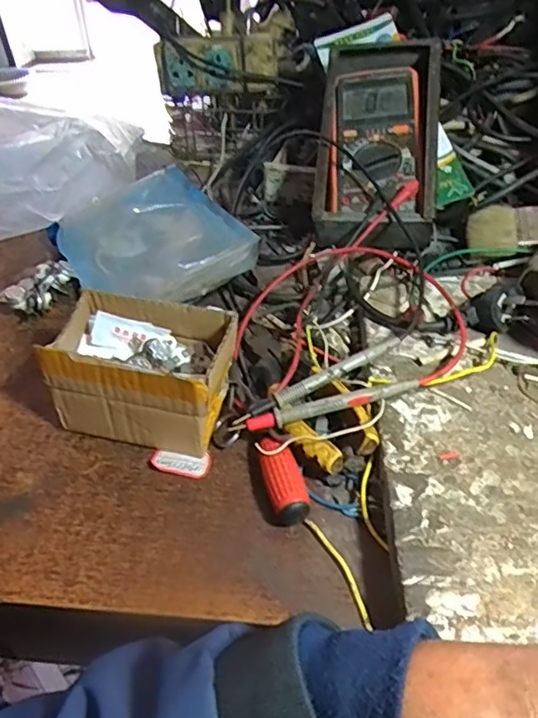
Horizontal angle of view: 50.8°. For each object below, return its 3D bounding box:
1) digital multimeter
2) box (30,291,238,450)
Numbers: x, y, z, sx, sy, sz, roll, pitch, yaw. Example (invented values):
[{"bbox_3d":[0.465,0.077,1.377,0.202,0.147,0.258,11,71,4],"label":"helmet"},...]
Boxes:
[{"bbox_3d":[0.104,-0.202,0.529,0.114,0.051,0.228,5,69,8],"label":"digital multimeter"},{"bbox_3d":[-0.080,0.008,0.373,0.118,0.069,0.069,8,42,11],"label":"box"}]

